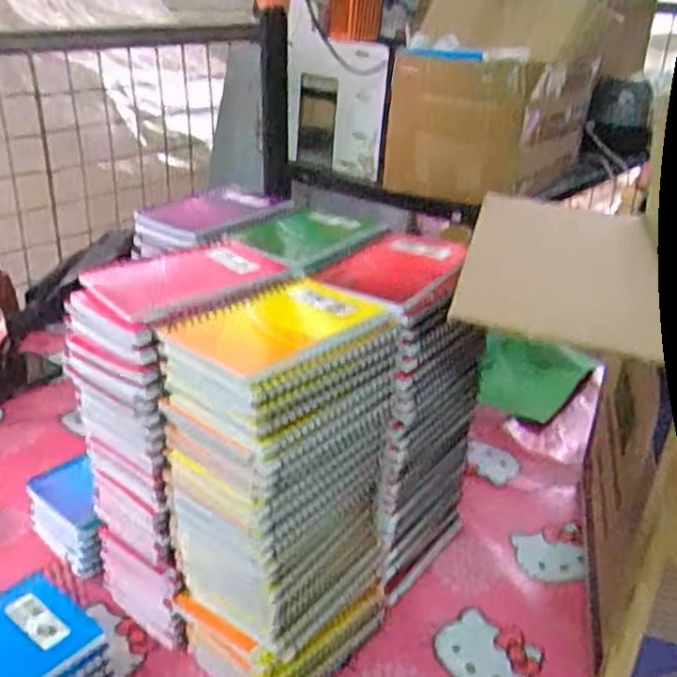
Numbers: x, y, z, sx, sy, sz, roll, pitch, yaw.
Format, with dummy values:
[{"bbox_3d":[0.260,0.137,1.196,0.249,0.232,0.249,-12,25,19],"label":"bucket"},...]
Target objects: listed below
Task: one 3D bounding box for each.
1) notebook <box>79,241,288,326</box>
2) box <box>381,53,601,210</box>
[{"bbox_3d":[-0.109,-0.047,0.532,0.136,0.012,0.095,-21,35,-39],"label":"notebook"},{"bbox_3d":[0.248,-0.359,1.215,0.291,0.221,0.246,-22,35,-40],"label":"box"}]

